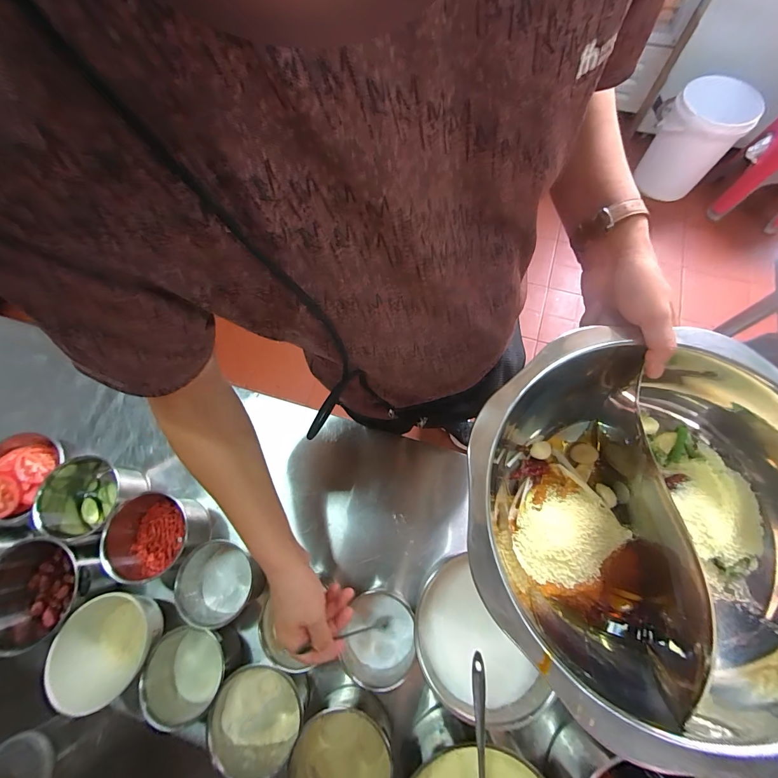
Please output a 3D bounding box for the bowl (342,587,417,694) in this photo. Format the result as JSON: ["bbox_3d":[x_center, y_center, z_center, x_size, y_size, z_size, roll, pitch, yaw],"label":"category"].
[{"bbox_3d":[-0.013,0.391,0.564,0.103,0.059,0.124,8,69,5],"label":"bowl"}]

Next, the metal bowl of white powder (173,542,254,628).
[{"bbox_3d":[-0.280,0.317,0.585,0.104,0.087,0.109,-1,69,2],"label":"metal bowl of white powder"}]

